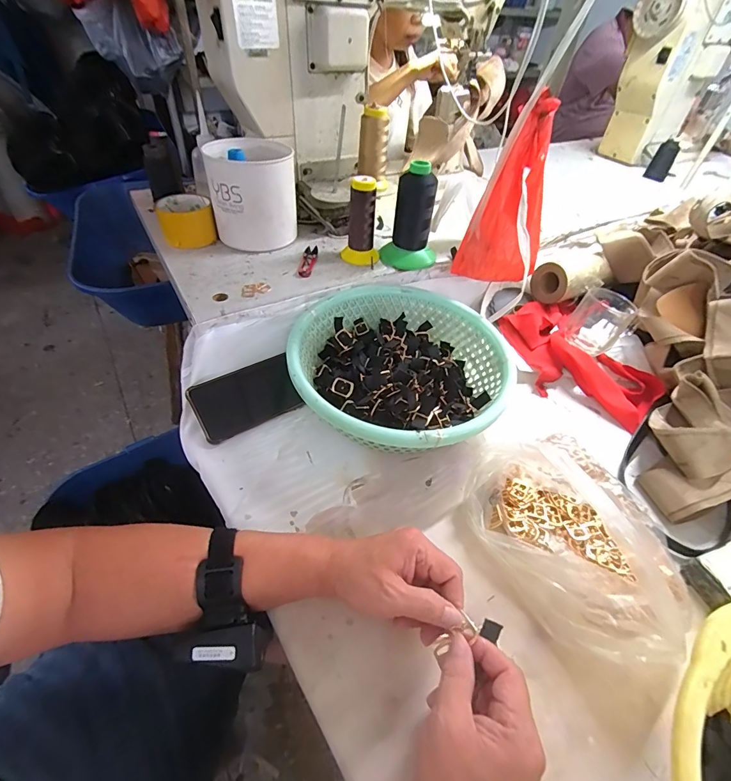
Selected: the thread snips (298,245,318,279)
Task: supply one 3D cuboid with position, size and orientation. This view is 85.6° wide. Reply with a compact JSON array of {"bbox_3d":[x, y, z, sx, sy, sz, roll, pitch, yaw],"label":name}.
[{"bbox_3d":[-0.087,-0.197,0.601,0.022,0.005,0.096,5,46,-1],"label":"thread snips"}]

